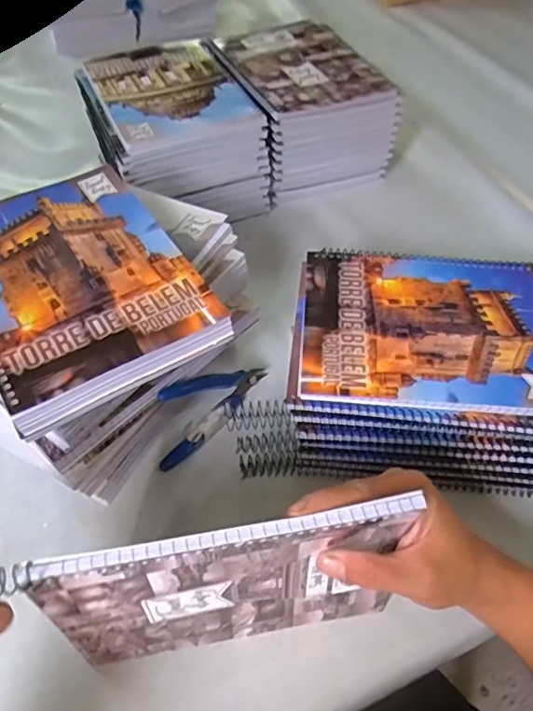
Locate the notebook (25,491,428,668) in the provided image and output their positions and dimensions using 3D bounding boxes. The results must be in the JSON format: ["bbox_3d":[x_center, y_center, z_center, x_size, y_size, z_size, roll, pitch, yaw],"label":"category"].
[{"bbox_3d":[-0.018,0.135,0.303,0.189,0.143,0.009,-8,47,-8],"label":"notebook"}]

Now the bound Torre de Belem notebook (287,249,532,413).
[{"bbox_3d":[0.123,-0.025,0.410,0.202,0.009,0.147,4,53,2],"label":"bound Torre de Belem notebook"}]

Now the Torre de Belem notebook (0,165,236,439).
[{"bbox_3d":[-0.136,-0.055,0.375,0.143,0.018,0.197,-28,58,-20],"label":"Torre de Belem notebook"}]

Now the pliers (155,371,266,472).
[{"bbox_3d":[-0.043,0.033,0.428,0.029,0.064,0.123,39,61,25],"label":"pliers"}]

